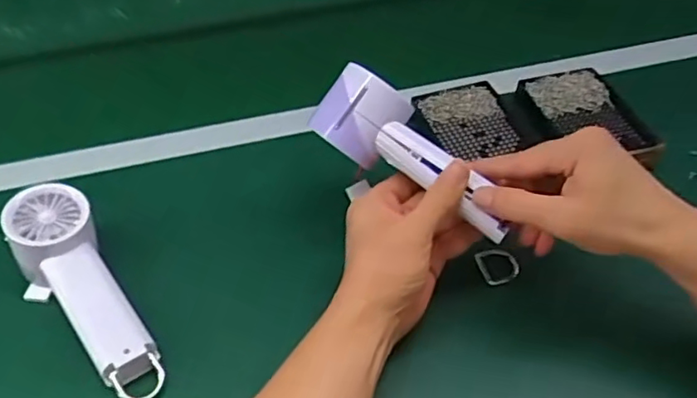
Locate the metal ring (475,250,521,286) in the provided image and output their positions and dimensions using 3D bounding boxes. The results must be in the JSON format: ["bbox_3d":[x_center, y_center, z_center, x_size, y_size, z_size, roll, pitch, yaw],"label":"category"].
[{"bbox_3d":[0.126,0.054,0.505,0.031,0.008,0.030,-1,47,1],"label":"metal ring"}]

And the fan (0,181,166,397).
[{"bbox_3d":[-0.203,0.076,0.475,0.065,0.053,0.192,-32,67,-24],"label":"fan"}]

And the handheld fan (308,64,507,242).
[{"bbox_3d":[0.054,-0.038,0.454,0.168,0.047,0.071,40,57,8],"label":"handheld fan"}]

